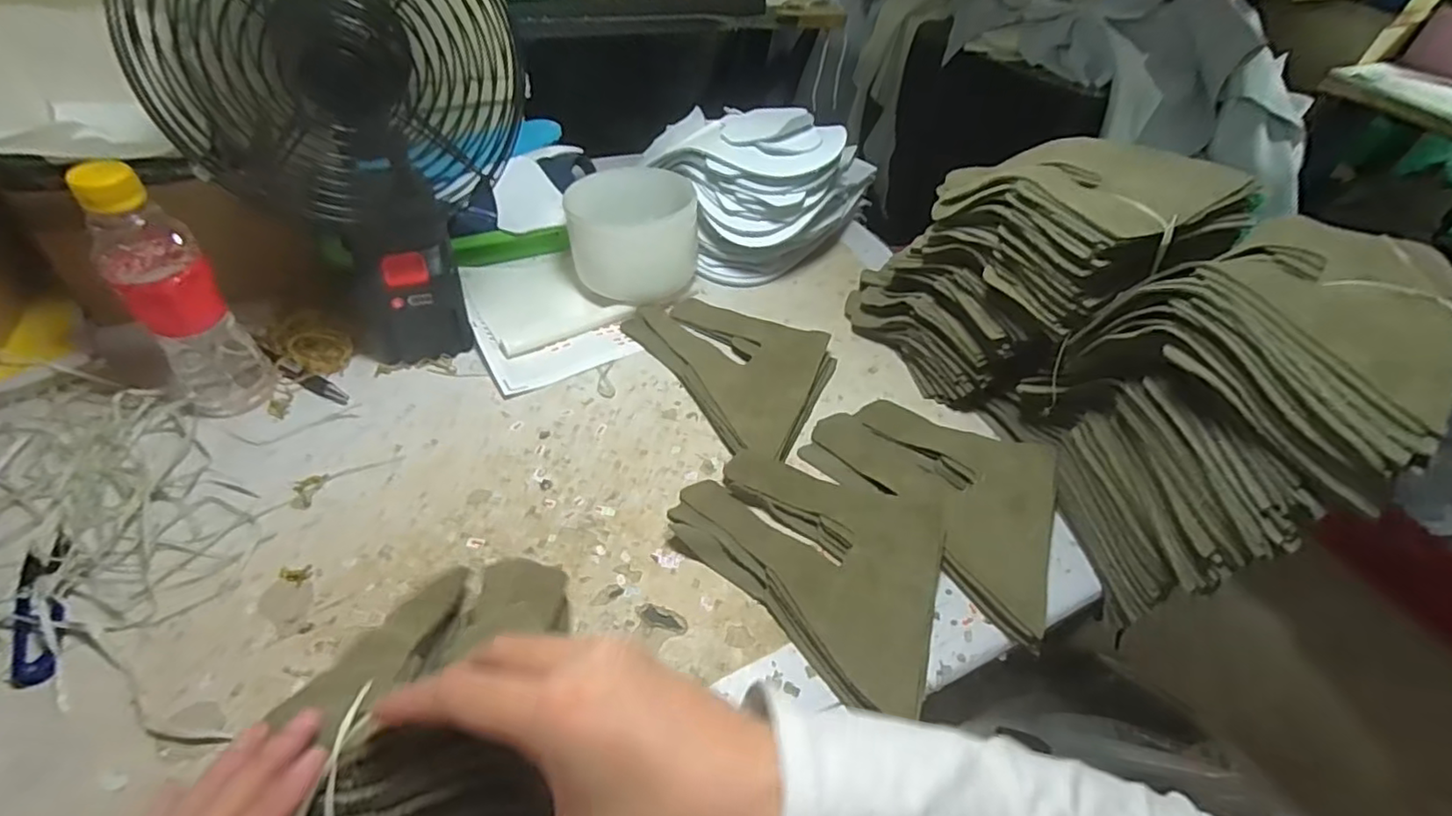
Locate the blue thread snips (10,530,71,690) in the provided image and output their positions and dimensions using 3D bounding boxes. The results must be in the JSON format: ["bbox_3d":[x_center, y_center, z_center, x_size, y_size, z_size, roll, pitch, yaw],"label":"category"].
[{"bbox_3d":[-0.410,0.118,0.382,0.027,0.005,0.101,-23,54,-26],"label":"blue thread snips"}]

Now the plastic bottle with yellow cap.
[{"bbox_3d":[-0.382,-0.074,0.443,0.053,0.188,0.057,37,53,25],"label":"plastic bottle with yellow cap"}]

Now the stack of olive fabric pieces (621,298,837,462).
[{"bbox_3d":[-0.007,-0.041,0.568,0.191,0.024,0.146,26,49,17],"label":"stack of olive fabric pieces"}]

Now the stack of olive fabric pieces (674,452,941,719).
[{"bbox_3d":[0.051,0.107,0.438,0.185,0.026,0.150,17,47,8],"label":"stack of olive fabric pieces"}]

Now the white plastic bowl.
[{"bbox_3d":[-0.090,-0.168,0.623,0.122,0.077,0.107,4,47,-4],"label":"white plastic bowl"}]

